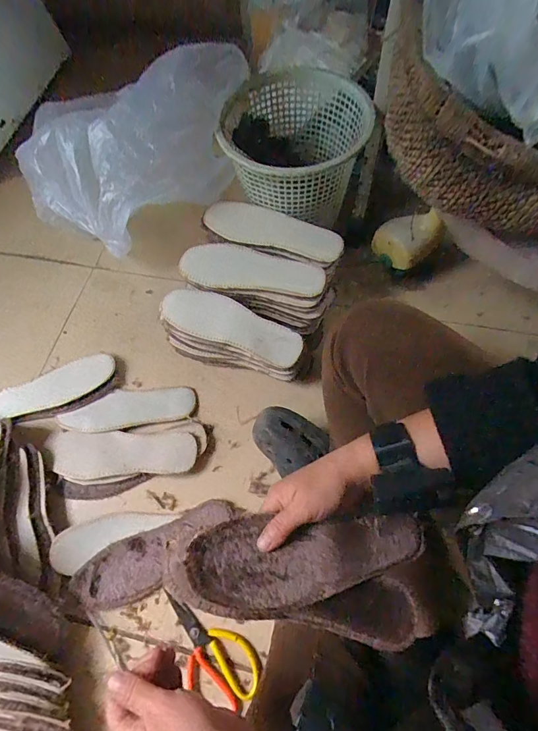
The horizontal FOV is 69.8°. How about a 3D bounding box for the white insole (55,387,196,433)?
[{"bbox_3d":[-0.245,0.075,0.673,0.228,0.006,0.070,-9,65,-1],"label":"white insole"}]

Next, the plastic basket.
[{"bbox_3d":[0.041,-0.377,0.669,0.239,0.178,0.240,-13,65,-3],"label":"plastic basket"}]

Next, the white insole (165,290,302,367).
[{"bbox_3d":[-0.059,-0.063,0.607,0.226,0.018,0.081,26,73,9],"label":"white insole"}]

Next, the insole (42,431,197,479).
[{"bbox_3d":[-0.244,0.144,0.633,0.246,0.004,0.076,-1,65,3],"label":"insole"}]

